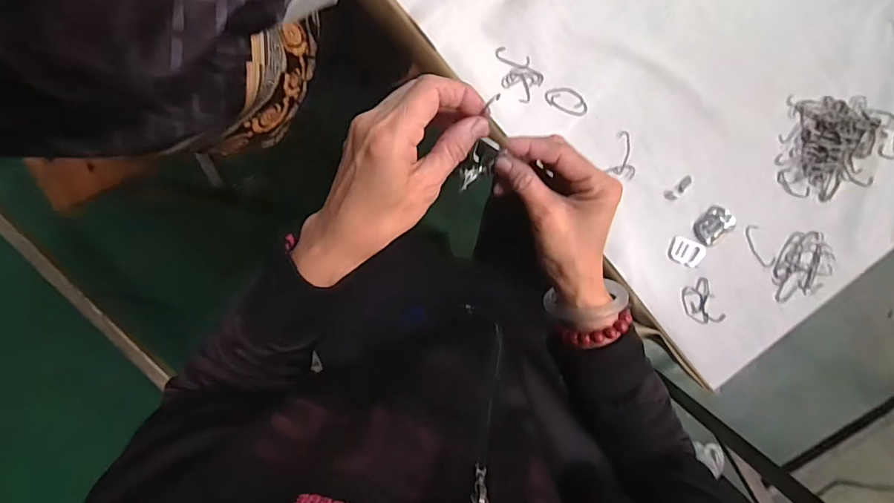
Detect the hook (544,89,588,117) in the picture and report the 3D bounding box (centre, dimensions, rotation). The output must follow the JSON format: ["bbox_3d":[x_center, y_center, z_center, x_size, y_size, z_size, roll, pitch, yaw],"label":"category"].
[{"bbox_3d":[0.119,-0.148,0.446,0.044,0.004,0.022,22,96,-4],"label":"hook"}]

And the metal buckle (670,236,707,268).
[{"bbox_3d":[0.254,0.000,0.477,0.035,0.004,0.027,25,96,-4],"label":"metal buckle"}]

